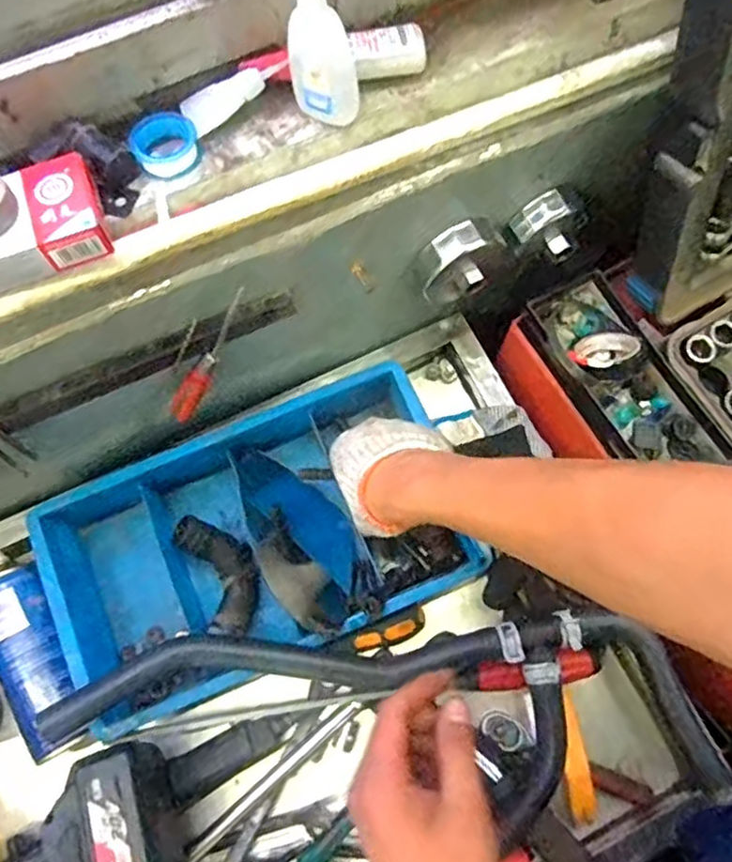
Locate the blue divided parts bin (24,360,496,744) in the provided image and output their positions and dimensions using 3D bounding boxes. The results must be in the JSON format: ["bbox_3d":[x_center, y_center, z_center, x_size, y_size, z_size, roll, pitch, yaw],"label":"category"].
[{"bbox_3d":[-0.096,0.100,0.600,0.347,0.102,0.208,-23,73,-7],"label":"blue divided parts bin"}]

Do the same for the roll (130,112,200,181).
[{"bbox_3d":[-0.126,-0.179,0.420,0.040,0.014,0.040,0,72,0],"label":"roll"}]

